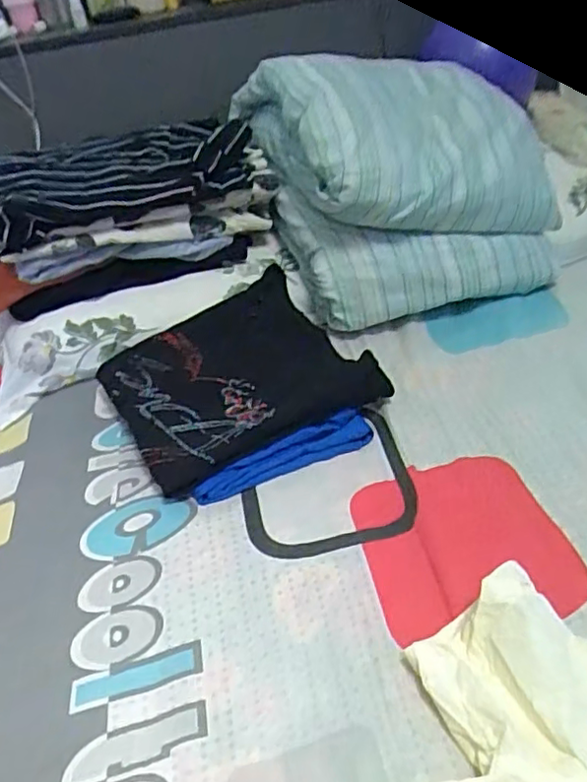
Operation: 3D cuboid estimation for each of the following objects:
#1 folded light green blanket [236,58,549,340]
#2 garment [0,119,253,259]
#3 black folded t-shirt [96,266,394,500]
[{"bbox_3d":[0.148,-0.320,0.918,0.372,0.289,0.380,-15,40,-9],"label":"folded light green blanket"},{"bbox_3d":[-0.256,-0.306,0.861,0.370,0.064,0.232,-24,42,-19],"label":"garment"},{"bbox_3d":[-0.070,-0.021,0.754,0.280,0.038,0.252,-29,51,-19],"label":"black folded t-shirt"}]

